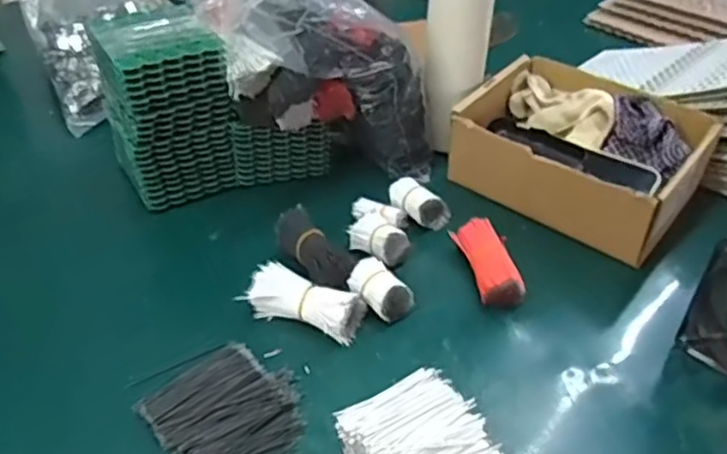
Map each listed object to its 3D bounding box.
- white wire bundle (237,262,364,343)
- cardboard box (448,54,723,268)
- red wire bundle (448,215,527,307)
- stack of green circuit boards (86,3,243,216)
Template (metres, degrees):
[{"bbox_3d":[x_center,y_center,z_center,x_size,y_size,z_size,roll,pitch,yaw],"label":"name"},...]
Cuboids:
[{"bbox_3d":[-0.050,0.064,0.575,0.098,0.039,0.037,14,40,14],"label":"white wire bundle"},{"bbox_3d":[0.215,-0.077,0.697,0.216,0.083,0.164,27,45,27],"label":"cardboard box"},{"bbox_3d":[0.113,0.030,0.620,0.038,0.030,0.091,-6,41,-14],"label":"red wire bundle"},{"bbox_3d":[-0.194,-0.113,0.675,0.111,0.166,0.110,-14,42,-19],"label":"stack of green circuit boards"}]

